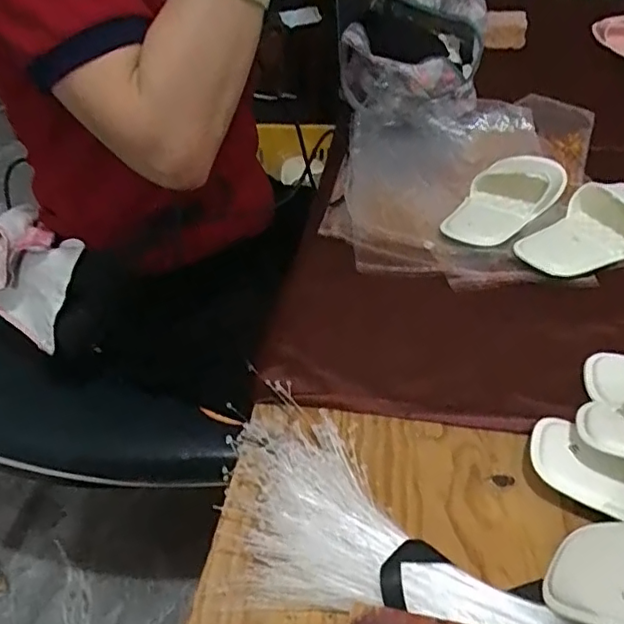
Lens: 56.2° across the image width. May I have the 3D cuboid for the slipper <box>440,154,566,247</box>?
[{"bbox_3d":[0.249,-0.152,0.751,0.090,0.038,0.220,28,46,30],"label":"slipper"}]

